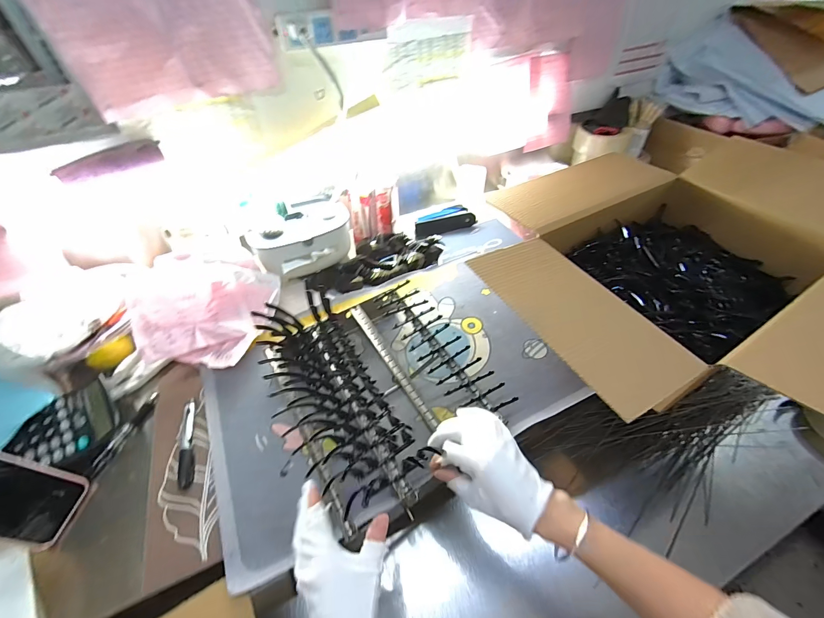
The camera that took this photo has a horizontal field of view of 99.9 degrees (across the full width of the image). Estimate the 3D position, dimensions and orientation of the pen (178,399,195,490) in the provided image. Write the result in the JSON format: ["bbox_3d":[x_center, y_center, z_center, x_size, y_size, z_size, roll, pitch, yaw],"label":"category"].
[{"bbox_3d":[-0.322,0.188,0.498,0.019,0.015,0.129,-16,48,-13],"label":"pen"}]

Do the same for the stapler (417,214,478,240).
[{"bbox_3d":[0.083,-0.207,0.861,0.150,0.038,0.020,-12,47,-10],"label":"stapler"}]

